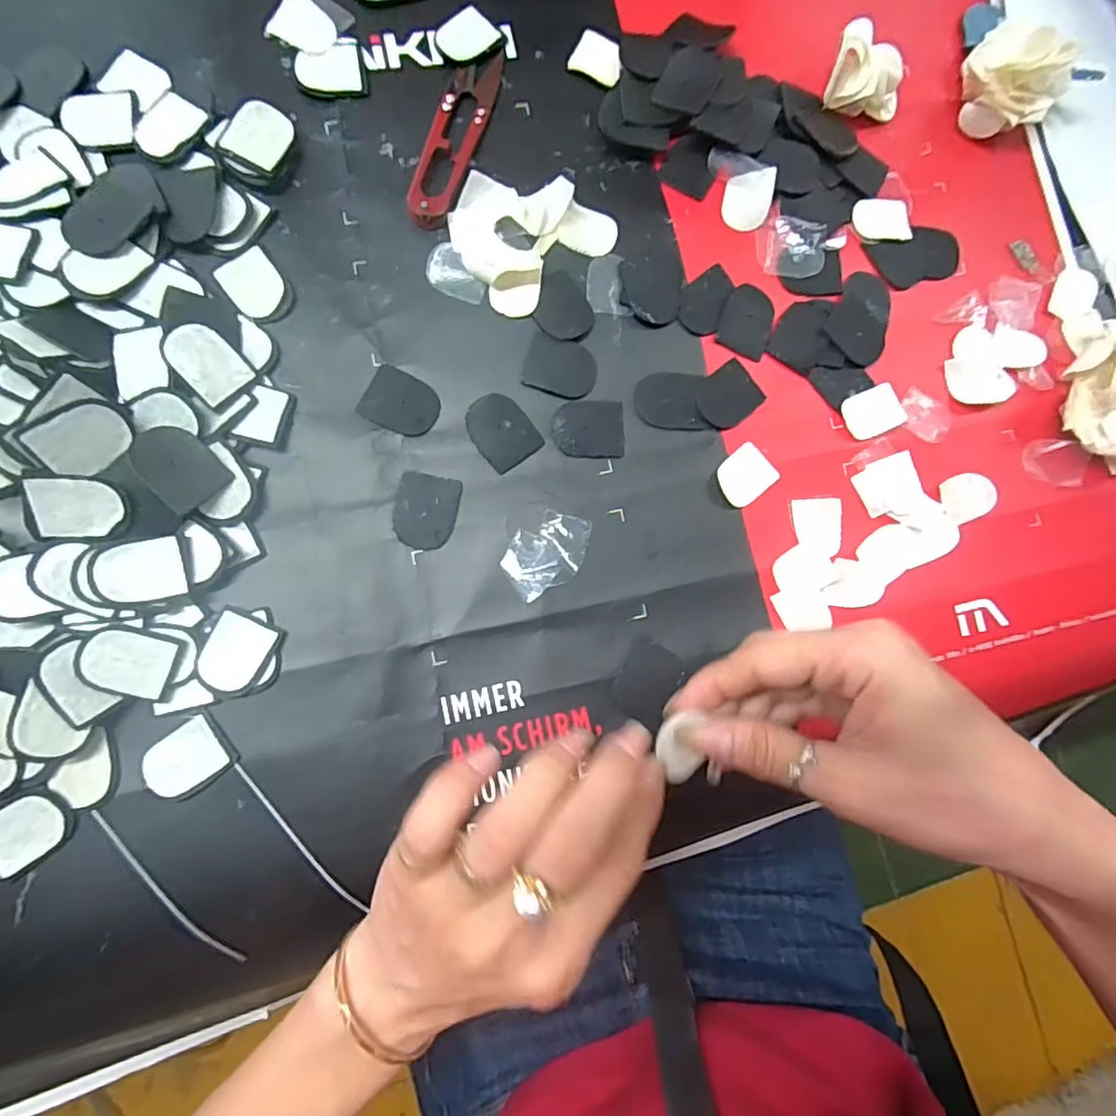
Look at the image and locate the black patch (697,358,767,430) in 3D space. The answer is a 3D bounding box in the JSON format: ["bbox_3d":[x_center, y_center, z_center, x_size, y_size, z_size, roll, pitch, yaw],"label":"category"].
[{"bbox_3d":[0.085,-0.081,0.291,0.033,0.004,0.027,-39,90,-9],"label":"black patch"}]

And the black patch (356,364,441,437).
[{"bbox_3d":[-0.072,-0.073,0.271,0.034,0.004,0.027,27,82,-4],"label":"black patch"}]

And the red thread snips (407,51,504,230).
[{"bbox_3d":[-0.049,-0.207,0.284,0.023,0.010,0.100,16,83,-5],"label":"red thread snips"}]

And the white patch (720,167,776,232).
[{"bbox_3d":[0.097,-0.181,0.296,0.024,0.004,0.028,5,102,13],"label":"white patch"}]

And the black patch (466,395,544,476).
[{"bbox_3d":[-0.027,-0.060,0.274,0.027,0.004,0.035,-37,90,-9],"label":"black patch"}]

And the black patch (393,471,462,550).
[{"bbox_3d":[-0.061,-0.022,0.267,0.028,0.004,0.034,11,83,-6],"label":"black patch"}]

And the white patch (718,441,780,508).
[{"bbox_3d":[0.092,-0.040,0.286,0.029,0.004,0.025,-40,90,-9],"label":"white patch"}]

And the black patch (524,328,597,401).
[{"bbox_3d":[0.002,-0.092,0.279,0.034,0.004,0.028,14,83,-6],"label":"black patch"}]

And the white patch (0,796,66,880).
[{"bbox_3d":[-0.212,0.109,0.231,0.031,0.005,0.024,-34,90,-9],"label":"white patch"}]

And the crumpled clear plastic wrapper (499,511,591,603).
[{"bbox_3d":[-0.004,-0.003,0.271,0.043,0.004,0.030,-33,89,-9],"label":"crumpled clear plastic wrapper"}]

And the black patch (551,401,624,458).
[{"bbox_3d":[0.015,-0.062,0.281,0.035,0.004,0.027,-2,85,-7],"label":"black patch"}]

